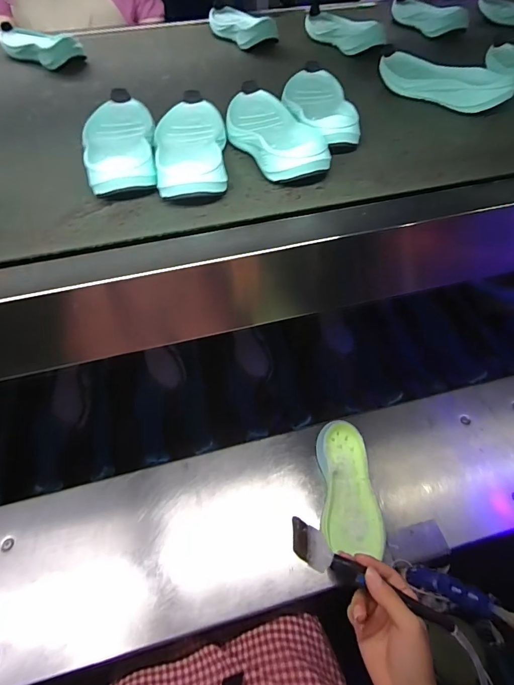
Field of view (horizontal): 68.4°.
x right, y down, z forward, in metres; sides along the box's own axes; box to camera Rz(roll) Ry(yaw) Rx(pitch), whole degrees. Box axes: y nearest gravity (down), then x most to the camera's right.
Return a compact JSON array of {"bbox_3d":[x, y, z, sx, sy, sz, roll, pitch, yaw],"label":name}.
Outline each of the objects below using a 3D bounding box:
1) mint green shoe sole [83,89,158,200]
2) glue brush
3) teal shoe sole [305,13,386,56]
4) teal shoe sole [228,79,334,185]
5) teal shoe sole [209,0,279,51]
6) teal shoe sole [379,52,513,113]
[{"bbox_3d":[-0.156,-0.231,0.433,0.074,0.035,0.193,-12,52,-7],"label":"mint green shoe sole"},{"bbox_3d":[0.109,0.238,0.381,0.170,0.018,0.033,25,59,13],"label":"glue brush"},{"bbox_3d":[0.150,-0.566,0.682,0.072,0.040,0.205,-22,54,-14],"label":"teal shoe sole"},{"bbox_3d":[0.012,-0.251,0.442,0.078,0.035,0.205,-15,53,-9],"label":"teal shoe sole"},{"bbox_3d":[-0.034,-0.609,0.721,0.087,0.037,0.197,-21,54,-14],"label":"teal shoe sole"},{"bbox_3d":[0.250,-0.363,0.522,0.062,0.033,0.187,-36,59,-23],"label":"teal shoe sole"}]

